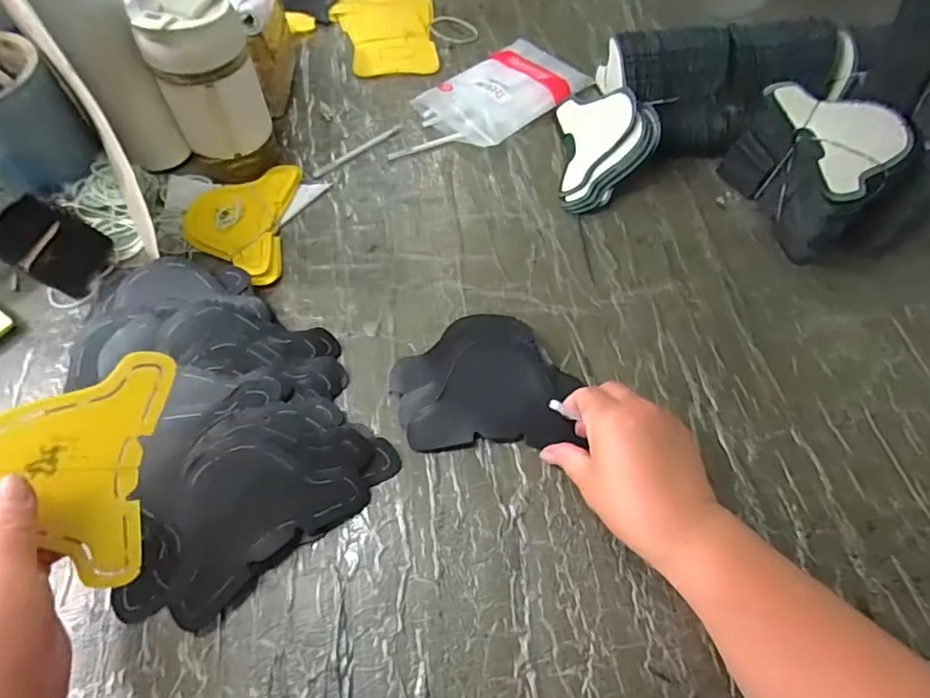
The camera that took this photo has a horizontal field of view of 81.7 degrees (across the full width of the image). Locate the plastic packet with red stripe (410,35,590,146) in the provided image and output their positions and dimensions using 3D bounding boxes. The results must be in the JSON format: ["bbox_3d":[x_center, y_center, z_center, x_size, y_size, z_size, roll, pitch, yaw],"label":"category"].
[{"bbox_3d":[0.039,-0.287,0.602,0.169,0.029,0.114,-36,68,-20],"label":"plastic packet with red stripe"}]

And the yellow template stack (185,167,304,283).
[{"bbox_3d":[-0.212,-0.119,0.501,0.093,0.011,0.137,2,61,-1],"label":"yellow template stack"}]

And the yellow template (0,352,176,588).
[{"bbox_3d":[-0.218,0.067,0.296,0.005,0.087,0.132,7,88,42],"label":"yellow template"}]

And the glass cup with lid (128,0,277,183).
[{"bbox_3d":[-0.223,-0.229,0.478,0.070,0.155,0.069,1,61,-2],"label":"glass cup with lid"}]

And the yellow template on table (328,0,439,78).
[{"bbox_3d":[-0.094,-0.385,0.656,0.120,0.004,0.144,-10,66,-6],"label":"yellow template on table"}]

